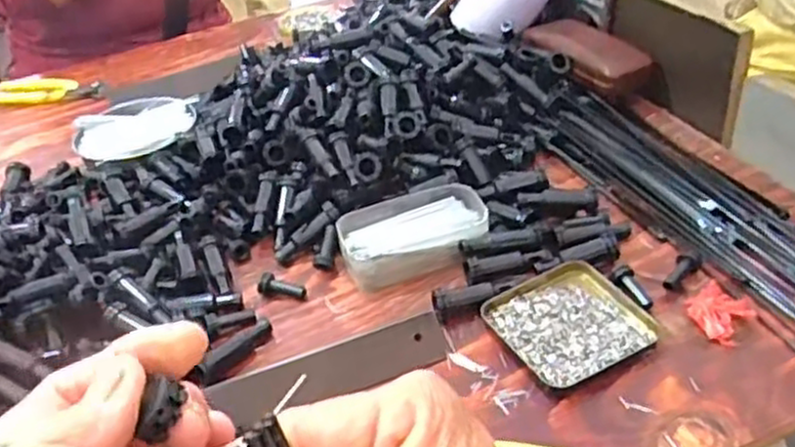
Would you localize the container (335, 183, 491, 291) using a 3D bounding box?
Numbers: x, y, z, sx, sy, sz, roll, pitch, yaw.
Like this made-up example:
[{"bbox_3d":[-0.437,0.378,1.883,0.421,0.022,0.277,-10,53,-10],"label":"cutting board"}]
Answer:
[{"bbox_3d":[0.013,0.008,0.611,0.120,0.038,0.073,-14,37,-8],"label":"container"}]

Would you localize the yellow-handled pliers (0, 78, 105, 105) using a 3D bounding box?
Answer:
[{"bbox_3d":[-0.453,-0.171,0.953,0.162,0.015,0.053,-3,37,7],"label":"yellow-handled pliers"}]

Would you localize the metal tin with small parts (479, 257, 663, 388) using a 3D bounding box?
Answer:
[{"bbox_3d":[0.122,0.069,0.528,0.095,0.012,0.092,-23,39,-18],"label":"metal tin with small parts"}]

